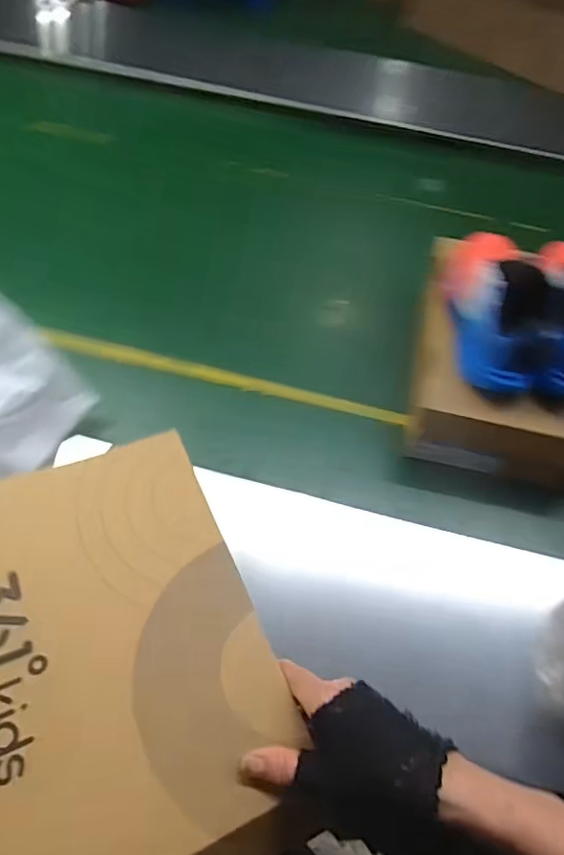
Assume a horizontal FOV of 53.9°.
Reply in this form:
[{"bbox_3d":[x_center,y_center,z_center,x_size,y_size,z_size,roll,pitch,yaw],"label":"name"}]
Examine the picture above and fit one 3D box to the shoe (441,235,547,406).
[{"bbox_3d":[0.251,-0.141,0.662,0.082,0.107,0.230,2,59,-3],"label":"shoe"}]

